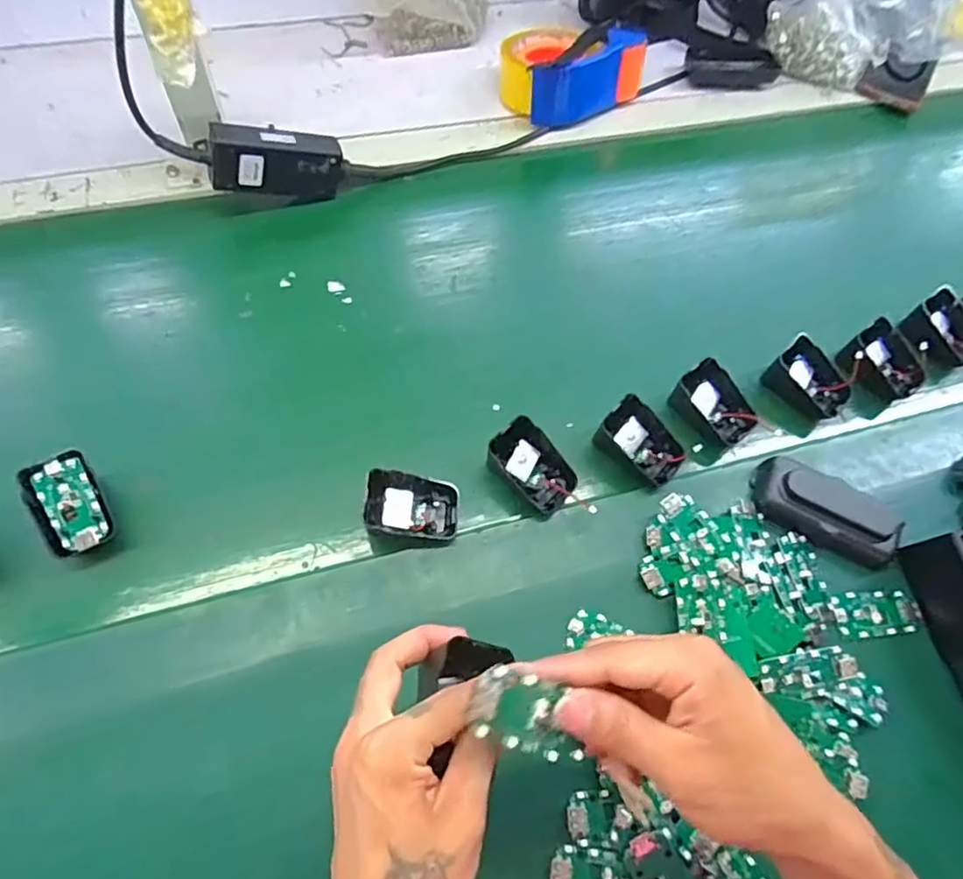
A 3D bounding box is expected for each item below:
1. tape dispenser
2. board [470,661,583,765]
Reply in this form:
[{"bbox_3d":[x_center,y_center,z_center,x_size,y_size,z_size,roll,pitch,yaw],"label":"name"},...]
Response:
[{"bbox_3d":[0.092,-0.416,0.689,0.143,0.067,0.118,-17,65,-12],"label":"tape dispenser"},{"bbox_3d":[0.024,0.122,0.274,0.056,0.004,0.031,26,72,-16],"label":"board"}]

